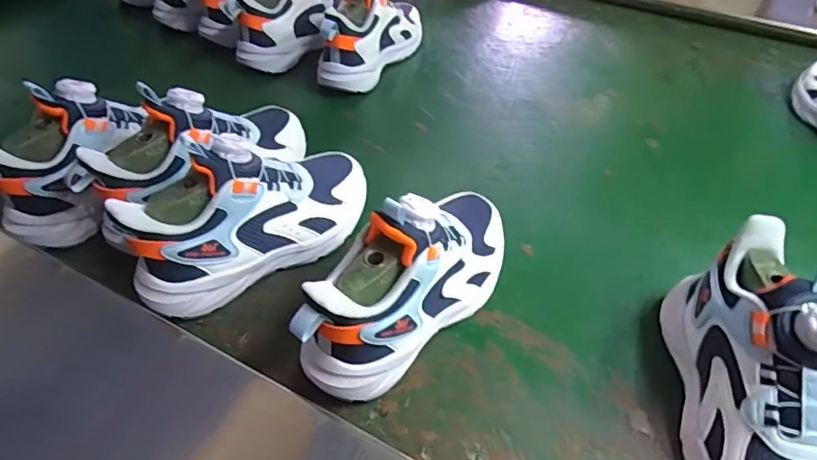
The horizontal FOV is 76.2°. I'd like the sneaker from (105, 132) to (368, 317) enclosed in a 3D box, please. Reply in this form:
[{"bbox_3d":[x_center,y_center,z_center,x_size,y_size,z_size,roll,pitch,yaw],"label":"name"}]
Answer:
[{"bbox_3d":[-0.117,-0.015,0.414,0.201,0.114,0.075,-29,53,-27],"label":"sneaker"}]

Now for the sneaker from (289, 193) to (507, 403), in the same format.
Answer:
[{"bbox_3d":[0.011,0.030,0.380,0.067,0.115,0.209,30,51,24],"label":"sneaker"}]

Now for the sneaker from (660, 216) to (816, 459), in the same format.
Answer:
[{"bbox_3d":[0.226,0.096,0.322,0.080,0.112,0.200,4,45,1],"label":"sneaker"}]

